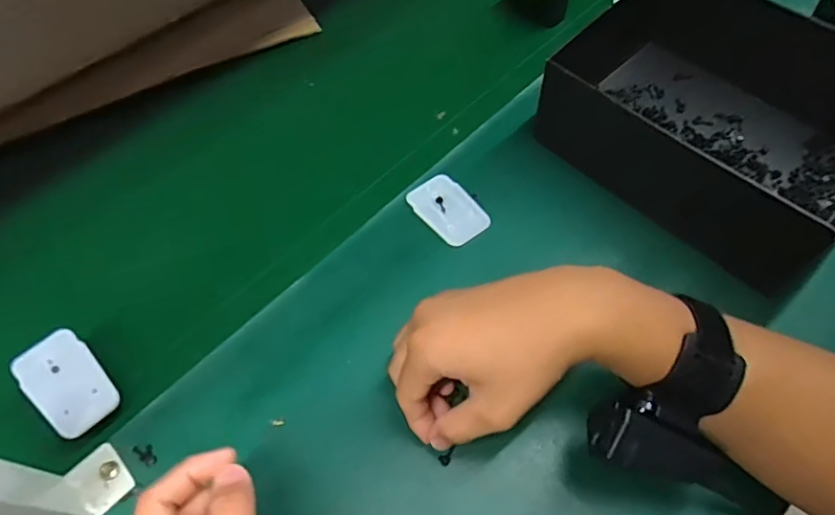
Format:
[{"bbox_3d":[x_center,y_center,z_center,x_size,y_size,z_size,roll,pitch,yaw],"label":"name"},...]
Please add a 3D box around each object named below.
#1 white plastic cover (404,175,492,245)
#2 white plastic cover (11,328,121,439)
[{"bbox_3d":[0.026,-0.041,0.459,0.045,0.005,0.070,-34,63,-16],"label":"white plastic cover"},{"bbox_3d":[-0.241,0.086,0.376,0.044,0.004,0.069,-40,85,-25],"label":"white plastic cover"}]

